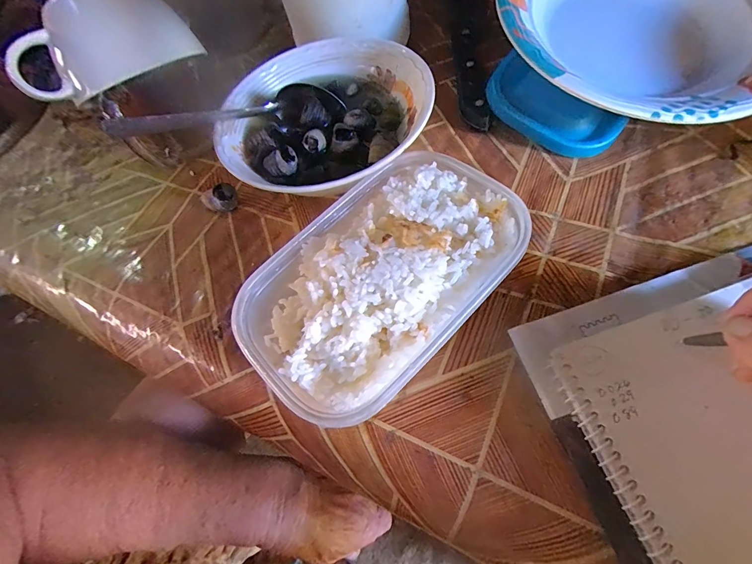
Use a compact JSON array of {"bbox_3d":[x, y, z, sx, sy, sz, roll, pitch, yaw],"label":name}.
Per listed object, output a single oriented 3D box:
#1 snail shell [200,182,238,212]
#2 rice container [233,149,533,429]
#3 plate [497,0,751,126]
[{"bbox_3d":[-0.129,-0.069,0.292,0.027,0.019,0.016,-26,65,-9],"label":"snail shell"},{"bbox_3d":[0.005,-0.003,0.216,0.169,0.045,0.104,-42,69,-15],"label":"rice container"},{"bbox_3d":[0.206,-0.208,0.273,0.207,0.044,0.215,-2,64,3],"label":"plate"}]

